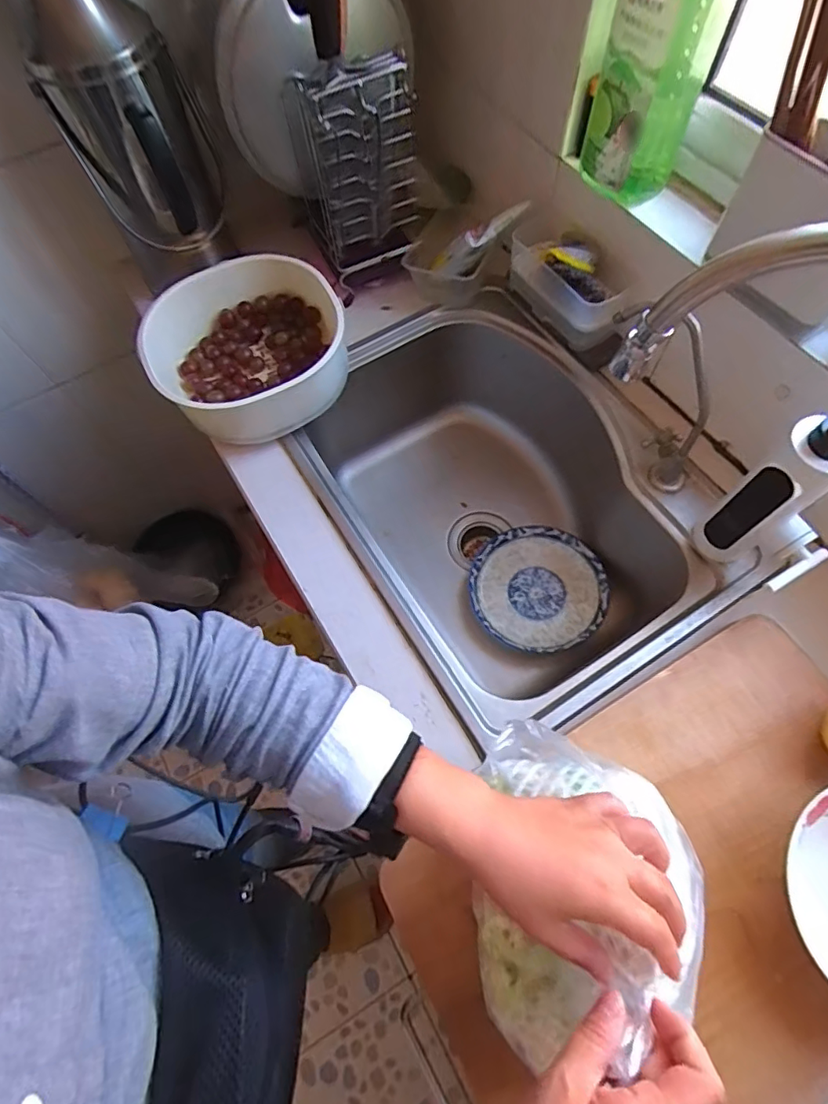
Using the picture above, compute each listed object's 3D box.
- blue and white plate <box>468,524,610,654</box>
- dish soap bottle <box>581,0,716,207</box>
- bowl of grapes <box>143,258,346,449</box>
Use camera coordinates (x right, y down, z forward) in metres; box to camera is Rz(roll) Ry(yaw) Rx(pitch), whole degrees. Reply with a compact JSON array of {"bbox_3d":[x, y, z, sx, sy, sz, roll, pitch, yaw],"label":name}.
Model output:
[{"bbox_3d":[0.182,0.053,0.795,0.193,0.030,0.193,-1,66,2],"label":"blue and white plate"},{"bbox_3d":[0.242,-0.496,0.525,0.070,0.250,0.087,-26,67,-8],"label":"dish soap bottle"},{"bbox_3d":[-0.208,-0.266,0.700,0.250,0.094,0.242,-27,68,-9],"label":"bowl of grapes"}]

